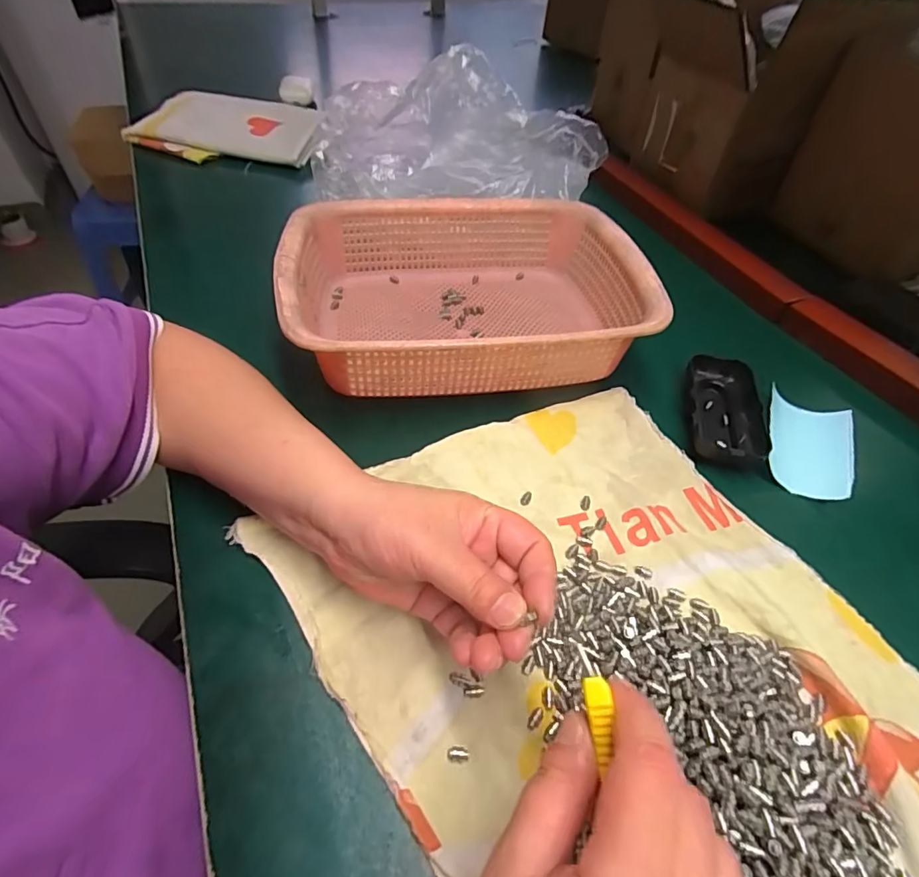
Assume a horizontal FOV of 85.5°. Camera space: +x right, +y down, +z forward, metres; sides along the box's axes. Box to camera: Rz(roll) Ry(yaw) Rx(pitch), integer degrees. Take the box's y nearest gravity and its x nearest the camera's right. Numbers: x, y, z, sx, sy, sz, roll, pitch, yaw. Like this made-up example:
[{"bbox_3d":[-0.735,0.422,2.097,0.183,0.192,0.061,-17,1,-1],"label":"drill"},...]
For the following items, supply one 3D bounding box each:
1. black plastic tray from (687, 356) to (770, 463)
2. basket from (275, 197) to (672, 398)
[{"bbox_3d":[0.208,-0.023,0.394,0.055,0.020,0.109,16,51,9],"label":"black plastic tray"},{"bbox_3d":[0.005,-0.121,0.425,0.287,0.073,0.215,-2,50,-5],"label":"basket"}]

